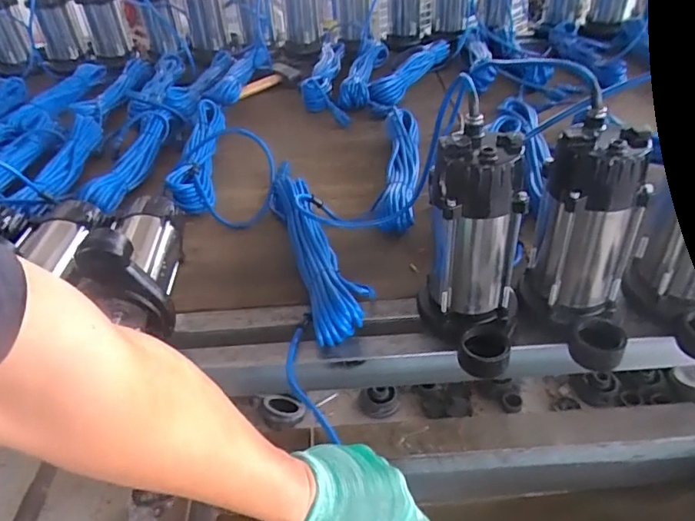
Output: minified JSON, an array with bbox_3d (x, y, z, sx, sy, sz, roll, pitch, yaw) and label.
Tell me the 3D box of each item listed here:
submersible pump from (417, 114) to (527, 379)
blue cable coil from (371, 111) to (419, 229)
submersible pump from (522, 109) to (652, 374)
[{"bbox_3d":[0.136,-0.004,0.586,0.108,0.239,0.152,4,40,10],"label":"submersible pump"},{"bbox_3d":[0.091,-0.160,0.930,0.068,0.055,0.361,3,39,8],"label":"blue cable coil"},{"bbox_3d":[0.259,-0.011,0.580,0.103,0.234,0.138,8,40,14],"label":"submersible pump"}]

